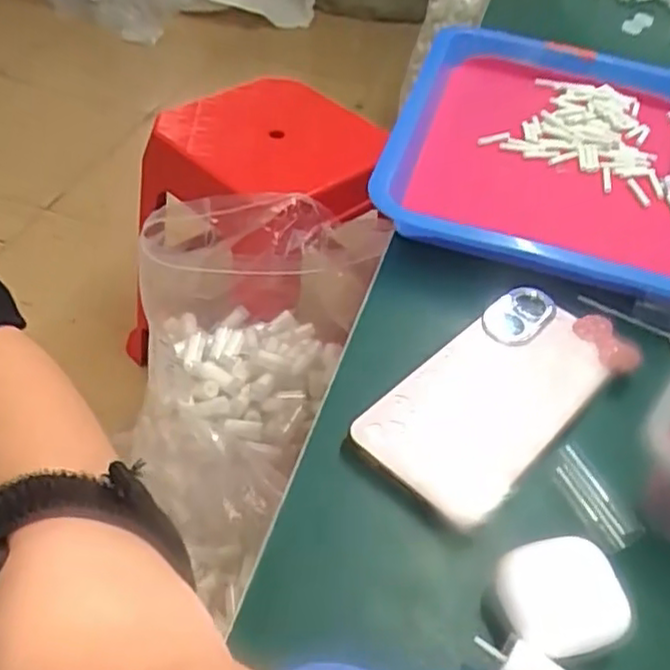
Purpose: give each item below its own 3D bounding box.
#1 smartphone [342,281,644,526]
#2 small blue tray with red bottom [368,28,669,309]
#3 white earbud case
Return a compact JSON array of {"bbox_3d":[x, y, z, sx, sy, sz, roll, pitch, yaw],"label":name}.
[{"bbox_3d":[0.088,0.027,0.367,0.165,0.014,0.073,-33,56,-32],"label":"smartphone"},{"bbox_3d":[0.179,-0.152,0.541,0.248,0.040,0.350,13,45,9],"label":"small blue tray with red bottom"},{"bbox_3d":[0.091,0.106,0.283,0.049,0.016,0.041,-10,46,-14],"label":"white earbud case"}]

